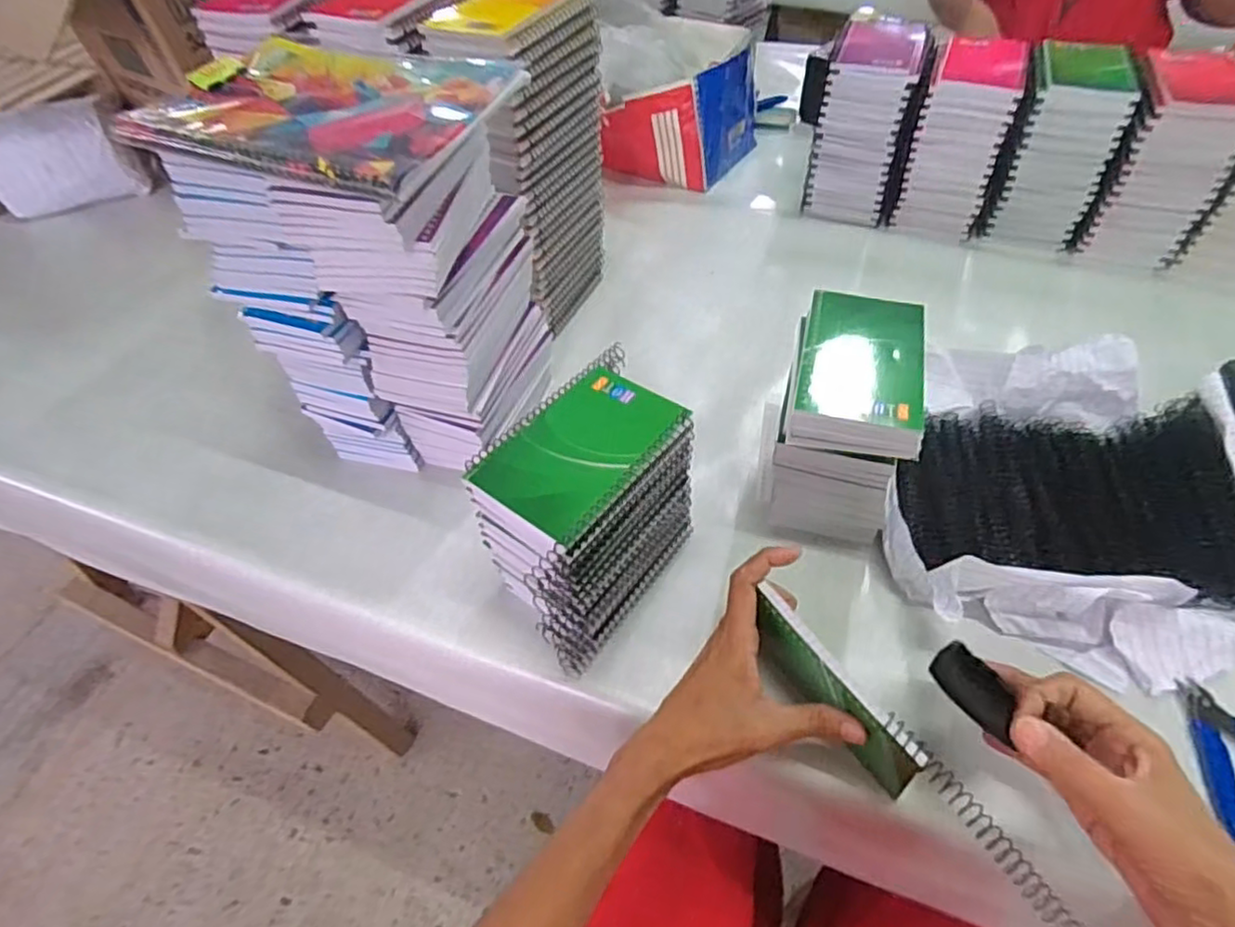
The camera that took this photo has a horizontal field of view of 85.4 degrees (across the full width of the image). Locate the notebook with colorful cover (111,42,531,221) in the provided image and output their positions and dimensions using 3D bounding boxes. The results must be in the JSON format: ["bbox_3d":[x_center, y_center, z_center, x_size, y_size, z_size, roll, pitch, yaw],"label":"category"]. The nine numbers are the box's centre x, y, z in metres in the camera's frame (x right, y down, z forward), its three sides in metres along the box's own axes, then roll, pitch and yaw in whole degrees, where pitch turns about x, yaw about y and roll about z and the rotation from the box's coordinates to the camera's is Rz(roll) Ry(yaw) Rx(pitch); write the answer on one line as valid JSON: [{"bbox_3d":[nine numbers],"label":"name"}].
[{"bbox_3d":[-0.181,-0.227,0.426,0.213,0.016,0.155,16,54,17],"label":"notebook with colorful cover"}]

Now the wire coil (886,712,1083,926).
[{"bbox_3d":[0.196,0.196,0.347,0.011,0.014,0.146,-31,70,-20],"label":"wire coil"}]

